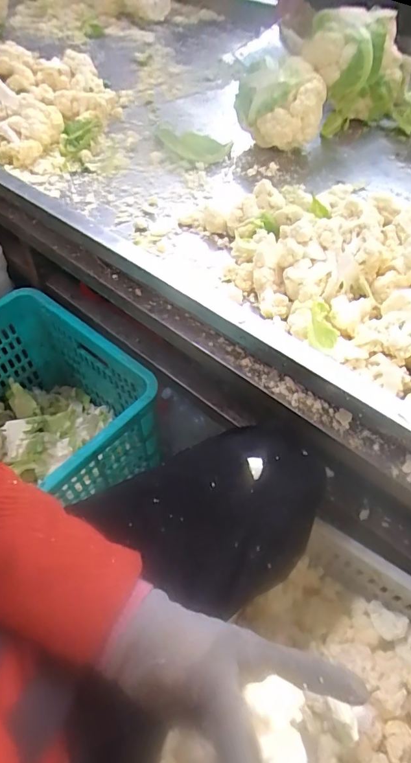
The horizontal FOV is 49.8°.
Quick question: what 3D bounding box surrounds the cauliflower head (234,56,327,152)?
[{"bbox_3d":[0.136,-0.525,0.831,0.154,0.120,0.155,2,53,1],"label":"cauliflower head"}]

